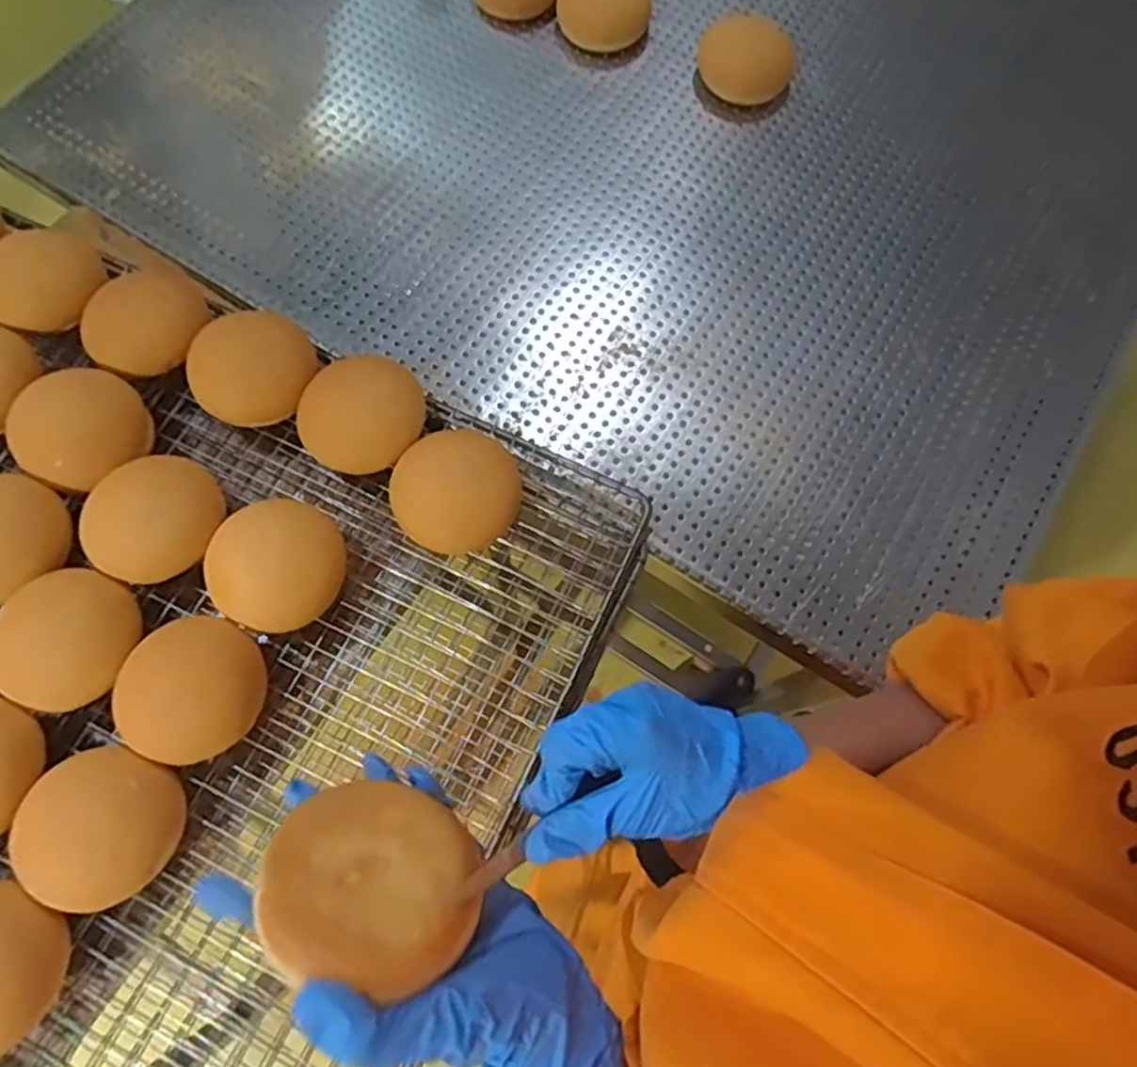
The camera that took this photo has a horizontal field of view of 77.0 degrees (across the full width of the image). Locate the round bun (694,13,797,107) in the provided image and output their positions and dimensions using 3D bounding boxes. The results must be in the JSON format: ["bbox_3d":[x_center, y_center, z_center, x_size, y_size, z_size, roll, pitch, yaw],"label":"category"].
[{"bbox_3d":[0.195,-0.516,0.768,0.096,0.061,0.083,22,69,7],"label":"round bun"}]

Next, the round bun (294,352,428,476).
[{"bbox_3d":[-0.165,-0.091,0.580,0.080,0.062,0.094,37,74,11],"label":"round bun"}]

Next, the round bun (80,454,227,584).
[{"bbox_3d":[-0.314,-0.009,0.552,0.084,0.053,0.100,18,72,5],"label":"round bun"}]

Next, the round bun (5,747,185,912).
[{"bbox_3d":[-0.306,0.194,0.470,0.090,0.054,0.091,1,68,-2],"label":"round bun"}]

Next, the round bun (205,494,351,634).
[{"bbox_3d":[-0.214,0.027,0.532,0.093,0.057,0.092,0,71,-1],"label":"round bun"}]

